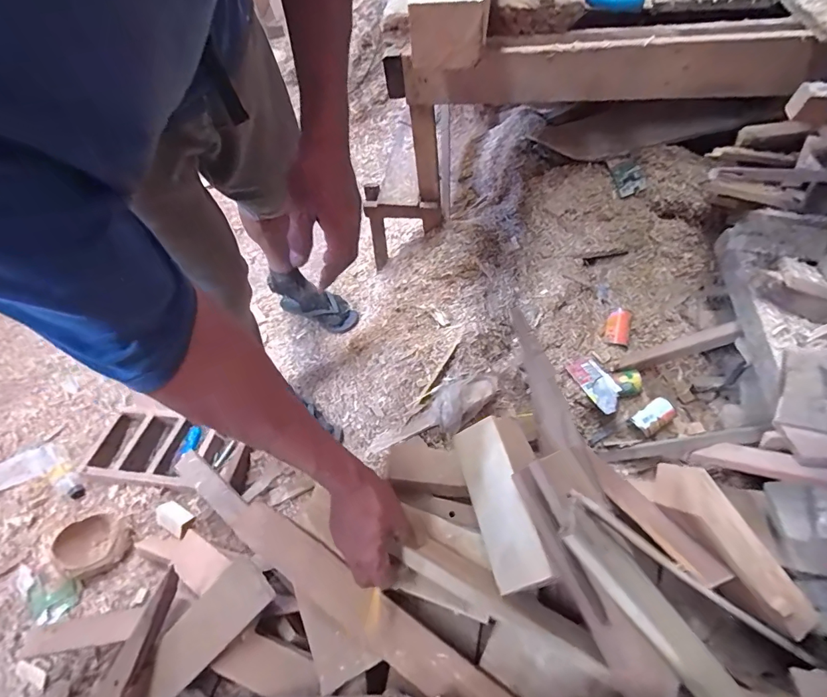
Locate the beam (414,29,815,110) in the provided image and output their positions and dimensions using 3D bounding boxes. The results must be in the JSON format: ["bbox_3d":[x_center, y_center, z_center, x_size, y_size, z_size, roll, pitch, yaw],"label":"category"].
[{"bbox_3d":[0.319,-0.517,0.784,0.678,0.129,0.102,8,56,6],"label":"beam"}]

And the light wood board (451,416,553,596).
[{"bbox_3d":[0.106,0.194,0.553,0.076,0.008,0.214,-40,44,26],"label":"light wood board"}]

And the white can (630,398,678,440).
[{"bbox_3d":[0.502,0.138,0.875,0.083,0.047,0.047,-28,60,-18],"label":"white can"}]

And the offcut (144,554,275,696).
[{"bbox_3d":[-0.333,0.444,0.650,0.321,0.021,0.089,-48,62,12],"label":"offcut"}]

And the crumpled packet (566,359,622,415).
[{"bbox_3d":[0.399,0.077,0.908,0.077,0.018,0.127,-21,58,-14],"label":"crumpled packet"}]

